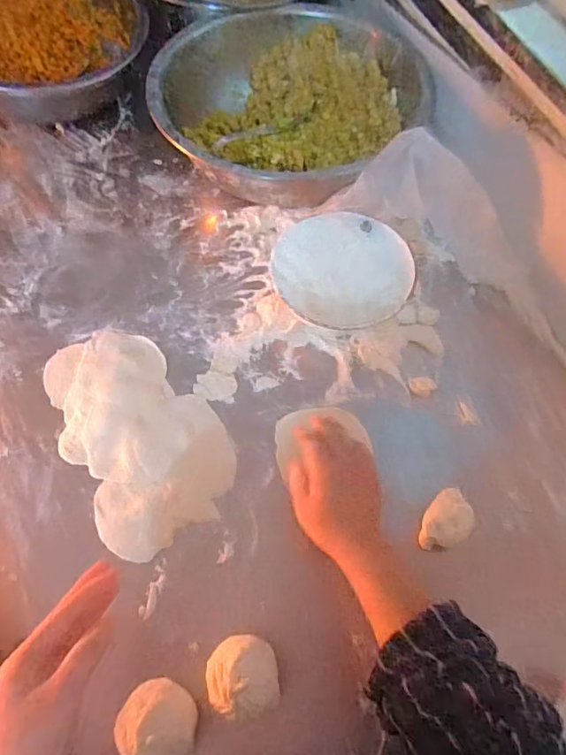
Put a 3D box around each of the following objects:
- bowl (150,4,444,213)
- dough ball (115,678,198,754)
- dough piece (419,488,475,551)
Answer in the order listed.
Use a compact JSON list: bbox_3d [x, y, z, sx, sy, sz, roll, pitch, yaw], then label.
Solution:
[{"bbox_3d":[0.009,-0.397,0.743,0.360,0.103,0.364,0,63,-1],"label":"bowl"},{"bbox_3d":[-0.105,0.293,0.430,0.060,0.059,0.062,0,63,-1],"label":"dough ball"},{"bbox_3d":[0.172,0.147,0.525,0.043,0.028,0.072,40,69,17],"label":"dough piece"}]

